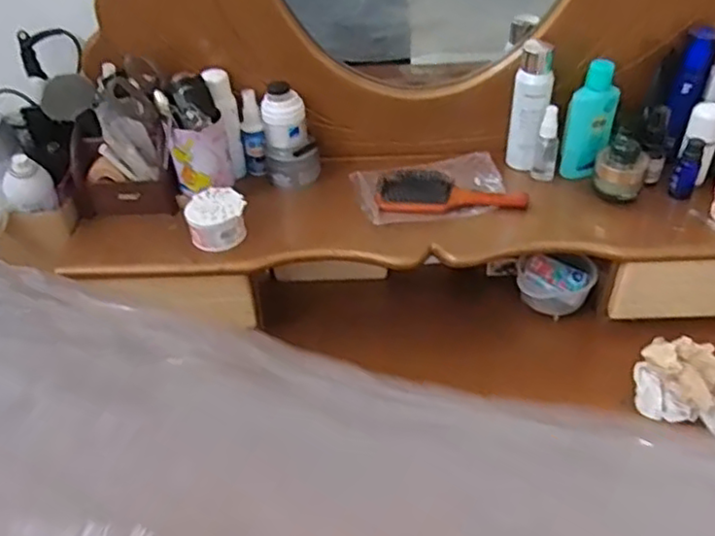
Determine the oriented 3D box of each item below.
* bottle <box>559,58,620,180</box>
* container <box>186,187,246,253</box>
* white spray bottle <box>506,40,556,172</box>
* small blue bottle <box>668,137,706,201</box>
[{"bbox_3d":[0.298,-0.187,0.842,0.056,0.145,0.033,11,42,16],"label":"bottle"},{"bbox_3d":[-0.170,-0.059,0.794,0.069,0.047,0.061,-16,42,-15],"label":"container"},{"bbox_3d":[0.226,-0.210,0.858,0.053,0.162,0.040,11,42,17],"label":"white spray bottle"},{"bbox_3d":[0.417,-0.123,0.828,0.029,0.081,0.024,18,44,24],"label":"small blue bottle"}]

